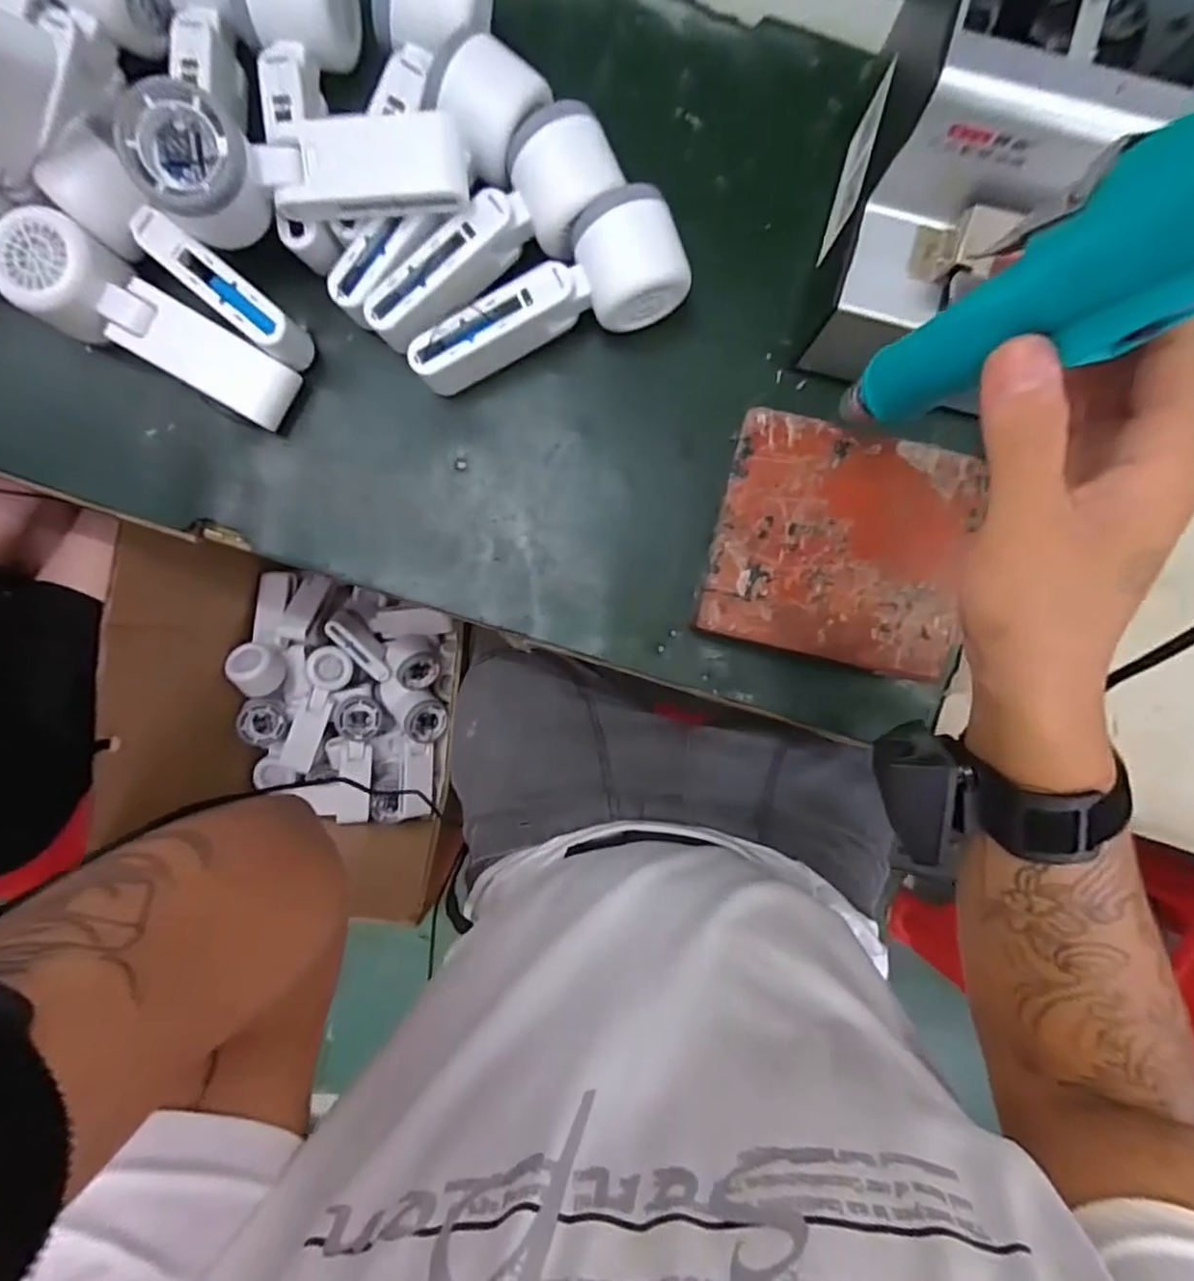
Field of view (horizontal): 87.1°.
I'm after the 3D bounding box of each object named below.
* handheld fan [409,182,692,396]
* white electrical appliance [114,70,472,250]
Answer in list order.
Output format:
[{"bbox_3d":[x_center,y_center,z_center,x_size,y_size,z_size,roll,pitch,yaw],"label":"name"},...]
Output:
[{"bbox_3d":[-0.031,-0.199,0.373,0.163,0.056,0.057,-20,91,1],"label":"handheld fan"},{"bbox_3d":[-0.156,-0.255,0.345,0.167,0.059,0.056,-9,91,-12],"label":"white electrical appliance"}]

